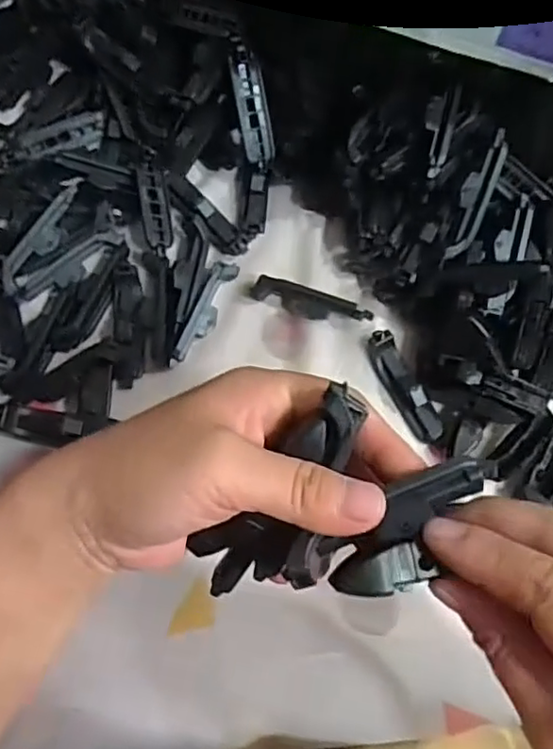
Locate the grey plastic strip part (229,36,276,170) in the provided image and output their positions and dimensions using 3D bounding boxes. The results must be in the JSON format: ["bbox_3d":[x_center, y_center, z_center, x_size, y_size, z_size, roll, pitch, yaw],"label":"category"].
[{"bbox_3d":[-0.015,-0.169,0.394,0.019,0.006,0.075,-14,114,-3],"label":"grey plastic strip part"}]

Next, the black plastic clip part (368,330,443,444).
[{"bbox_3d":[0.076,0.007,0.372,0.017,0.012,0.071,-27,77,-6],"label":"black plastic clip part"}]

